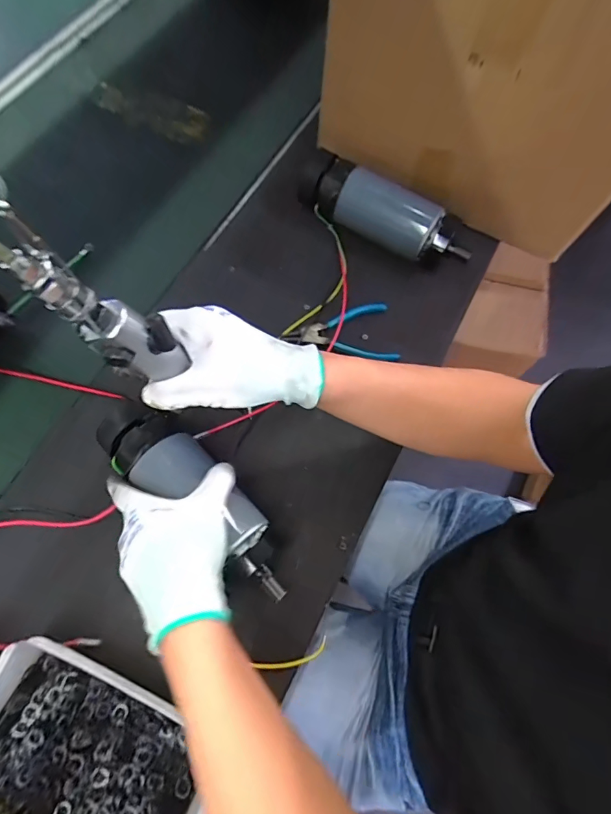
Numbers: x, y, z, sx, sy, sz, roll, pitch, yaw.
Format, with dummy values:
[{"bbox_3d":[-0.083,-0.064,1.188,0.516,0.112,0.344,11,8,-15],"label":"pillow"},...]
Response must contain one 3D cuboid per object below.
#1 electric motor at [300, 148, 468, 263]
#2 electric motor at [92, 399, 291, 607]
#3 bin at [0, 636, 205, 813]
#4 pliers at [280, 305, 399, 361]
[{"bbox_3d":[0.099,-0.246,0.554,0.233,0.057,0.065,35,72,8],"label":"electric motor"},{"bbox_3d":[-0.110,0.077,0.412,0.249,0.061,0.064,38,73,13],"label":"electric motor"},{"bbox_3d":[-0.176,0.292,0.345,0.201,0.048,0.147,23,70,5],"label":"bin"},{"bbox_3d":[0.044,-0.088,0.519,0.128,0.018,0.074,-7,71,-6],"label":"pliers"}]

